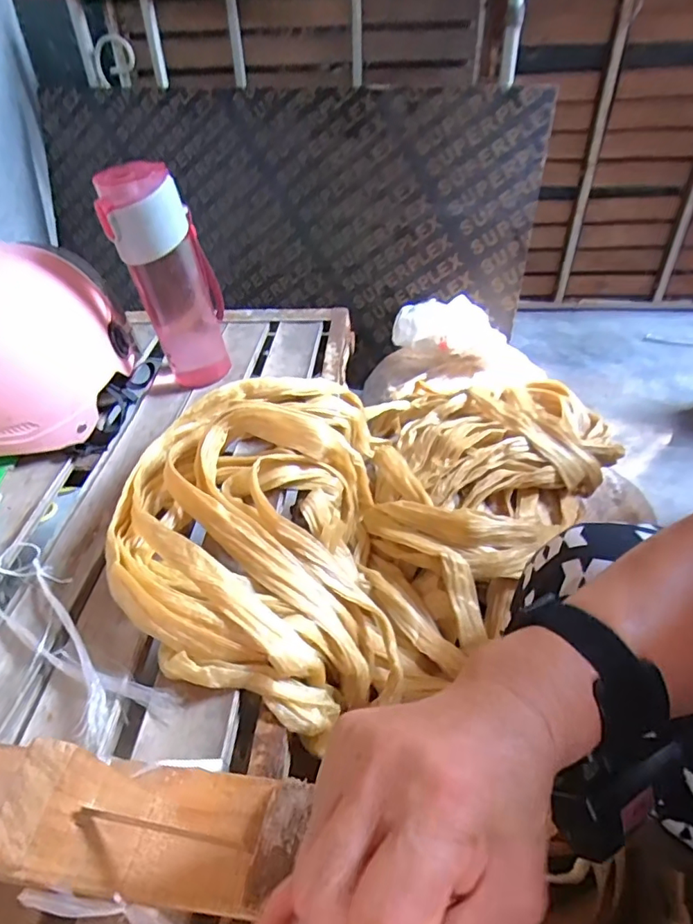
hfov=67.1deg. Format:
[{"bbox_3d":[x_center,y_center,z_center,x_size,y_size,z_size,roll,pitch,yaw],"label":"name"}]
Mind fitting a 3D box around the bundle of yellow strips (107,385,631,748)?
[{"bbox_3d":[0.070,0.009,0.545,0.589,0.167,0.306,-31,49,-30],"label":"bundle of yellow strips"}]

